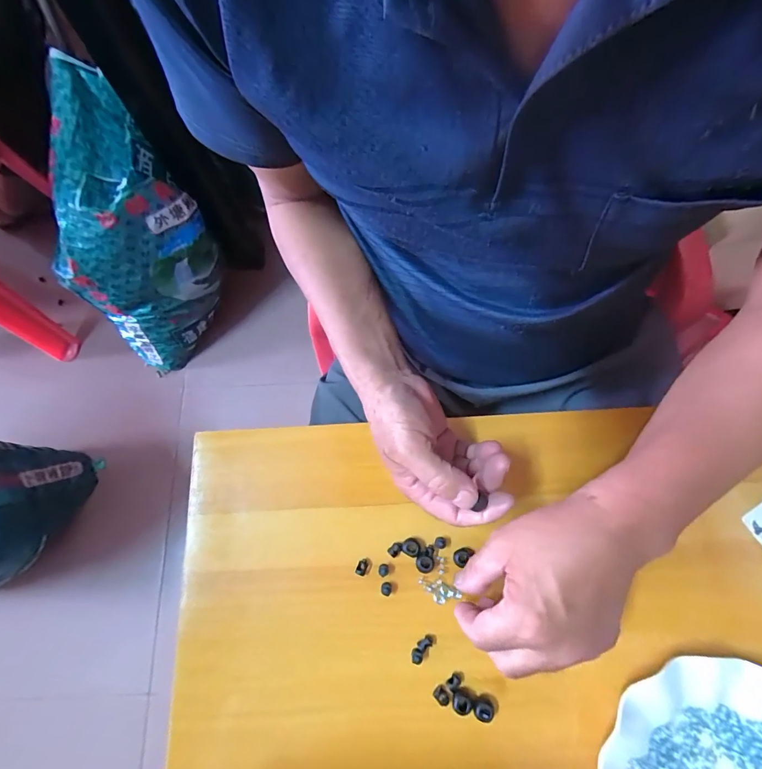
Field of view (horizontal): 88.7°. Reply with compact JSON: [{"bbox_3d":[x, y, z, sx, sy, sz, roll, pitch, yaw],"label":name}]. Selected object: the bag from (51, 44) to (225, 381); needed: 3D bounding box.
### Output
[{"bbox_3d":[-0.447,-0.255,0.752,0.233,0.539,0.189,-2,34,0],"label":"bag"}]

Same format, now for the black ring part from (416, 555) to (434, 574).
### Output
[{"bbox_3d":[0.037,0.152,0.327,0.014,0.007,0.014,0,74,1],"label":"black ring part"}]

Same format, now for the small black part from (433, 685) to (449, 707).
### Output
[{"bbox_3d":[0.047,0.241,0.301,0.010,0.004,0.012,-41,77,-10],"label":"small black part"}]

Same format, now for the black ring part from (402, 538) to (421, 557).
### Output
[{"bbox_3d":[0.026,0.139,0.333,0.015,0.010,0.014,0,74,1],"label":"black ring part"}]

